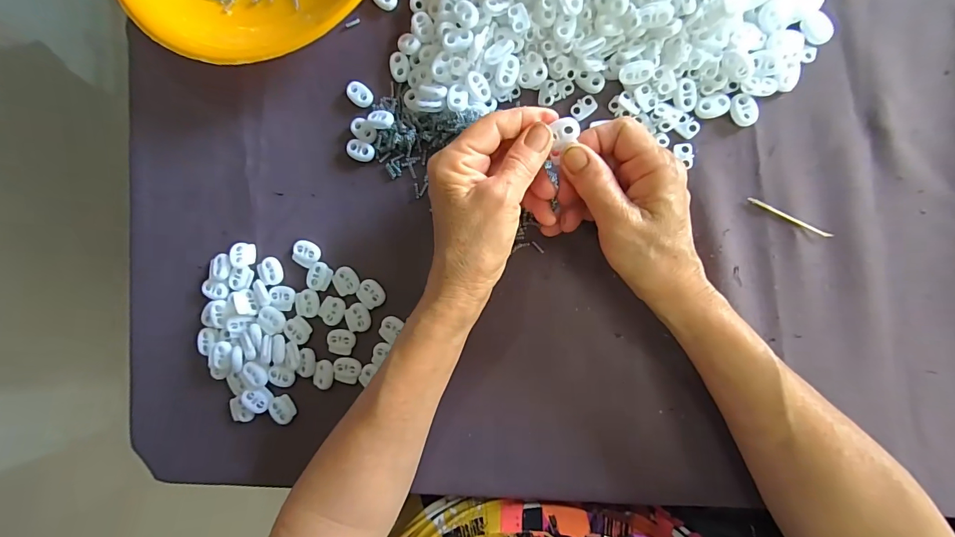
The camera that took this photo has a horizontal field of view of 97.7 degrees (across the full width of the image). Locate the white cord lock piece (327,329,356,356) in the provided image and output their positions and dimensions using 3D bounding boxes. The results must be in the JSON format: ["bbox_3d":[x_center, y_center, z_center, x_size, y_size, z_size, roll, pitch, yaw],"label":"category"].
[{"bbox_3d":[-0.105,0.057,0.320,0.022,0.004,0.019,6,90,7],"label":"white cord lock piece"}]

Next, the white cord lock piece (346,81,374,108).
[{"bbox_3d":[-0.092,-0.136,0.323,0.022,0.004,0.016,41,94,6],"label":"white cord lock piece"}]

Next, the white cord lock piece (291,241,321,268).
[{"bbox_3d":[-0.134,-0.011,0.328,0.021,0.005,0.019,25,92,7],"label":"white cord lock piece"}]

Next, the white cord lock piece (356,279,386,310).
[{"bbox_3d":[-0.081,0.020,0.319,0.021,0.004,0.020,40,94,6],"label":"white cord lock piece"}]

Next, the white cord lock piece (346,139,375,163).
[{"bbox_3d":[-0.091,-0.091,0.324,0.022,0.005,0.014,21,92,7],"label":"white cord lock piece"}]

